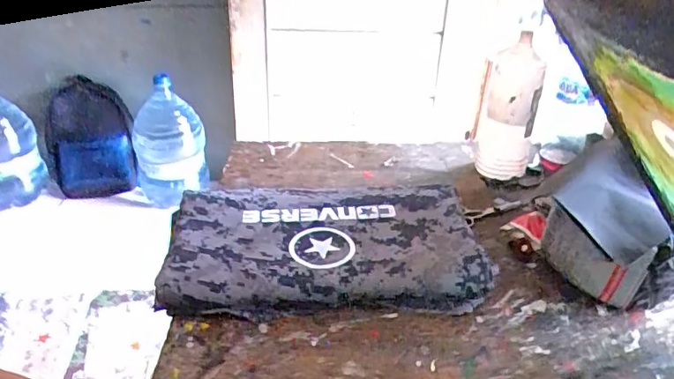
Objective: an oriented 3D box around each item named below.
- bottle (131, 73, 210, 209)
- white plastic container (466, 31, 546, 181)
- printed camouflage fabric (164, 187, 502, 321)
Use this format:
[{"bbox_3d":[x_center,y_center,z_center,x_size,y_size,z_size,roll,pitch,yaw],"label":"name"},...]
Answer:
[{"bbox_3d":[-0.590,-0.155,1.848,0.242,0.450,0.216,-7,32,-16],"label":"bottle"},{"bbox_3d":[0.265,-0.121,0.824,0.096,0.226,0.069,13,32,18],"label":"white plastic container"},{"bbox_3d":[-0.018,0.072,0.656,0.366,0.067,0.197,0,31,-4],"label":"printed camouflage fabric"}]

